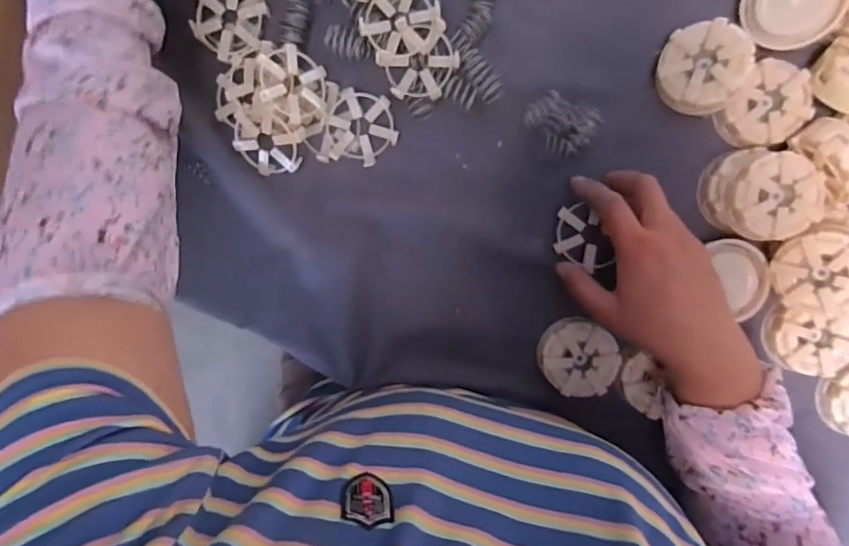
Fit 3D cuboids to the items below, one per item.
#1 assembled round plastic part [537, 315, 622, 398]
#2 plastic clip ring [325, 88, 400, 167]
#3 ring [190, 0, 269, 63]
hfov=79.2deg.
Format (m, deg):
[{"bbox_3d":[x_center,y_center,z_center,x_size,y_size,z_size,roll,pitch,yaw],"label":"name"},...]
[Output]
[{"bbox_3d":[0.132,0.071,0.446,0.061,0.035,0.066,0,98,3],"label":"assembled round plastic part"},{"bbox_3d":[-0.053,-0.122,0.433,0.061,0.011,0.058,3,119,6],"label":"plastic clip ring"},{"bbox_3d":[-0.165,-0.217,0.433,0.062,0.017,0.070,-17,97,5],"label":"ring"}]

